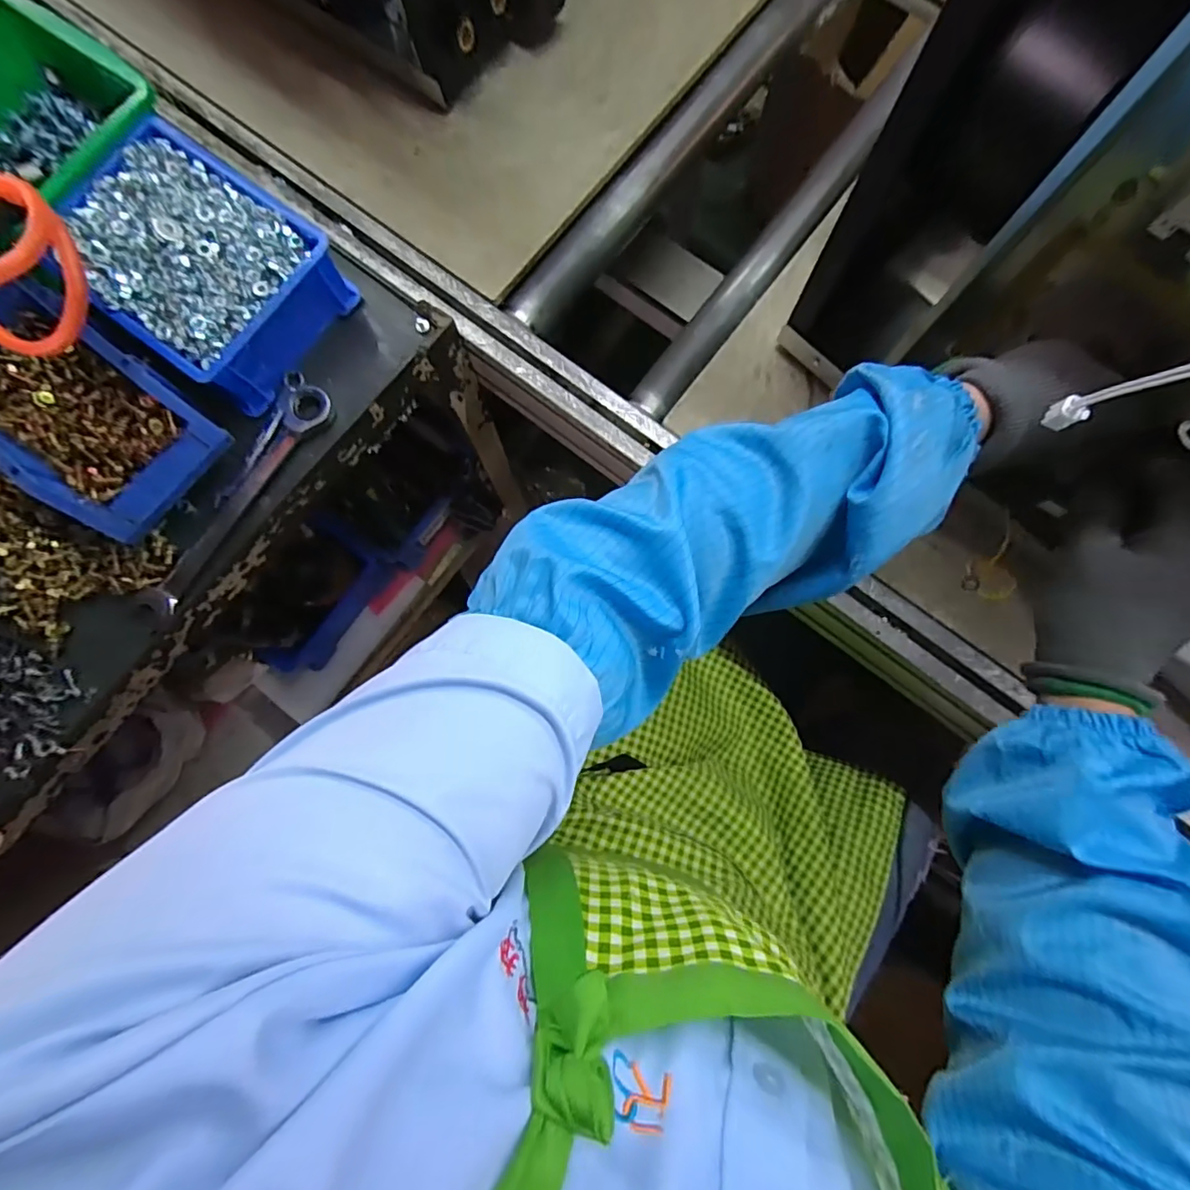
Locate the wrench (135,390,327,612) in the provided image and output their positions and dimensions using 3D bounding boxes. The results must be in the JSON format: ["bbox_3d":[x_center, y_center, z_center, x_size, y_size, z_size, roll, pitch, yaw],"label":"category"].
[{"bbox_3d":[-0.289,-0.082,0.440,0.032,0.009,0.212,31,80,6],"label":"wrench"}]

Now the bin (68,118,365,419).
[{"bbox_3d":[-0.317,-0.262,0.441,0.186,0.074,0.148,36,81,6],"label":"bin"}]

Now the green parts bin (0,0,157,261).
[{"bbox_3d":[-0.471,-0.345,0.453,0.176,0.085,0.260,27,80,5],"label":"green parts bin"}]

